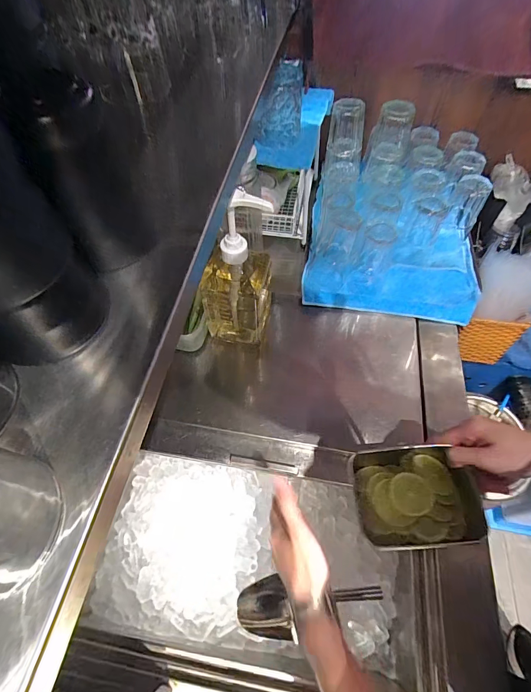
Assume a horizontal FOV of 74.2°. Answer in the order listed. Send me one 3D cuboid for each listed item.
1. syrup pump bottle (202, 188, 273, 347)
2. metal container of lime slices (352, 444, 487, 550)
[{"bbox_3d":[-0.044,-0.122,0.563,0.102,0.274,0.111,6,58,4],"label":"syrup pump bottle"},{"bbox_3d":[0.171,0.173,0.411,0.127,0.068,0.105,-4,61,-1],"label":"metal container of lime slices"}]

